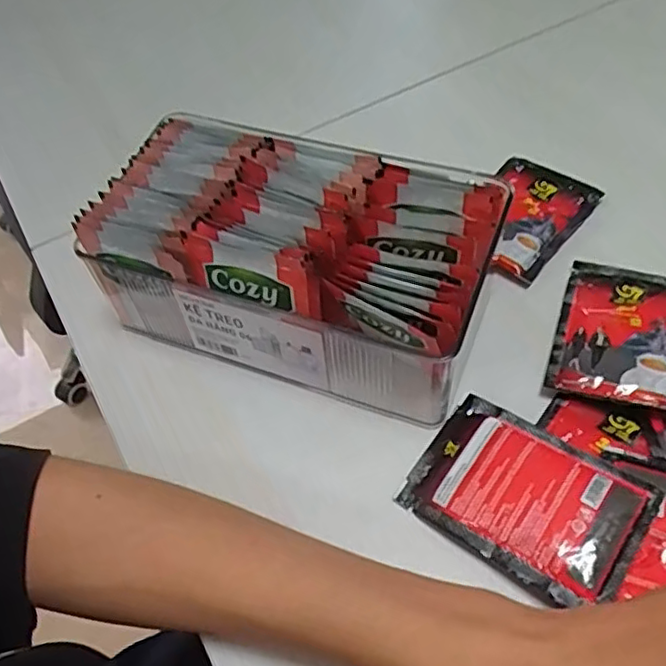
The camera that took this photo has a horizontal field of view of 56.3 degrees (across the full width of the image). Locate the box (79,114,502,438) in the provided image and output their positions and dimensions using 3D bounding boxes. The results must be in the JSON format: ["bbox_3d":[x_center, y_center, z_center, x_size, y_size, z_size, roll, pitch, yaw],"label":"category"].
[{"bbox_3d":[-0.021,-0.043,0.342,0.201,0.080,0.108,14,56,16],"label":"box"}]

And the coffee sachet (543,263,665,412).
[{"bbox_3d":[0.160,-0.002,0.342,0.065,0.012,0.095,16,54,15],"label":"coffee sachet"}]

